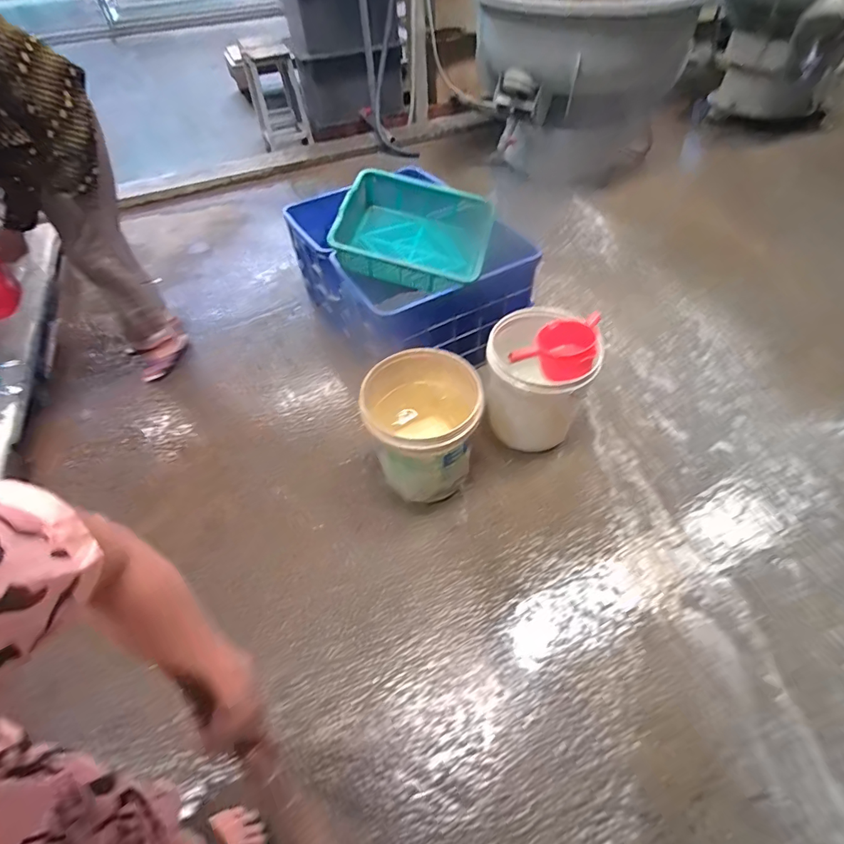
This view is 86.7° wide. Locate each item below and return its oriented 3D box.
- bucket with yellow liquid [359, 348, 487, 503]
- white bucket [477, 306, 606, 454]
[{"bbox_3d":[0.009,0.028,1.260,0.296,0.345,0.287,-4,50,5],"label":"bucket with yellow liquid"},{"bbox_3d":[0.350,-0.142,1.354,0.282,0.339,0.323,6,51,14],"label":"white bucket"}]

